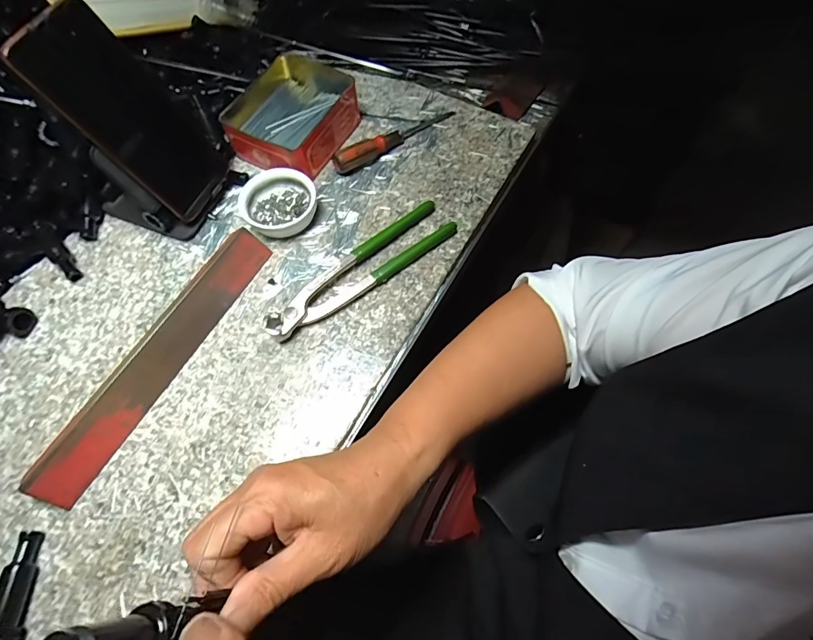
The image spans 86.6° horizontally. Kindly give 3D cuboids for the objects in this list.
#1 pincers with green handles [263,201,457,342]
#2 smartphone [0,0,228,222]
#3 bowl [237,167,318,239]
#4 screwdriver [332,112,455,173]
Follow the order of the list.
[{"bbox_3d":[-0.043,-0.049,0.400,0.196,0.017,0.047,-37,69,-14],"label":"pincers with green handles"},{"bbox_3d":[-0.227,-0.168,0.366,0.015,0.164,0.077,9,64,31],"label":"smartphone"},{"bbox_3d":[-0.126,-0.116,0.427,0.071,0.030,0.060,-17,66,-6],"label":"bowl"},{"bbox_3d":[-0.011,-0.202,0.467,0.150,0.027,0.016,-36,69,-14],"label":"screwdriver"}]

